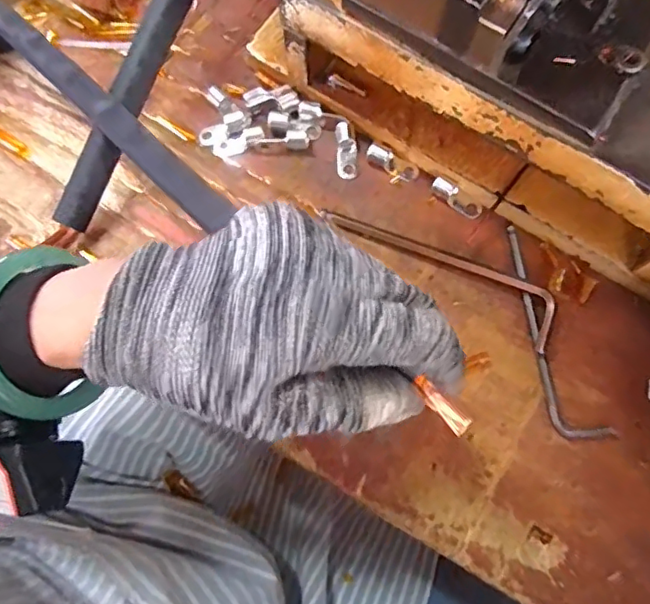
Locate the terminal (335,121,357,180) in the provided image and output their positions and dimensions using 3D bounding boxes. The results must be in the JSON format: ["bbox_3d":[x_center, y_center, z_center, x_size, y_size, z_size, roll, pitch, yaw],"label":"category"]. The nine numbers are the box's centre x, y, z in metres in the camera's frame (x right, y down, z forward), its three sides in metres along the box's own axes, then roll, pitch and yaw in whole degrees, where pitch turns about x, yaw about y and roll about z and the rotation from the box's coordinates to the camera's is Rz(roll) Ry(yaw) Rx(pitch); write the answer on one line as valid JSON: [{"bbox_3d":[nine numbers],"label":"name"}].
[{"bbox_3d":[0.013,-0.089,0.339,0.012,0.013,0.032,-6,75,-2],"label":"terminal"}]

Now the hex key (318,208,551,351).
[{"bbox_3d":[0.065,-0.023,0.316,0.139,0.016,0.028,34,77,9],"label":"hex key"}]

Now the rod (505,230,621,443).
[{"bbox_3d":[0.116,0.017,0.310,0.027,0.004,0.122,-20,76,-5],"label":"rod"}]

